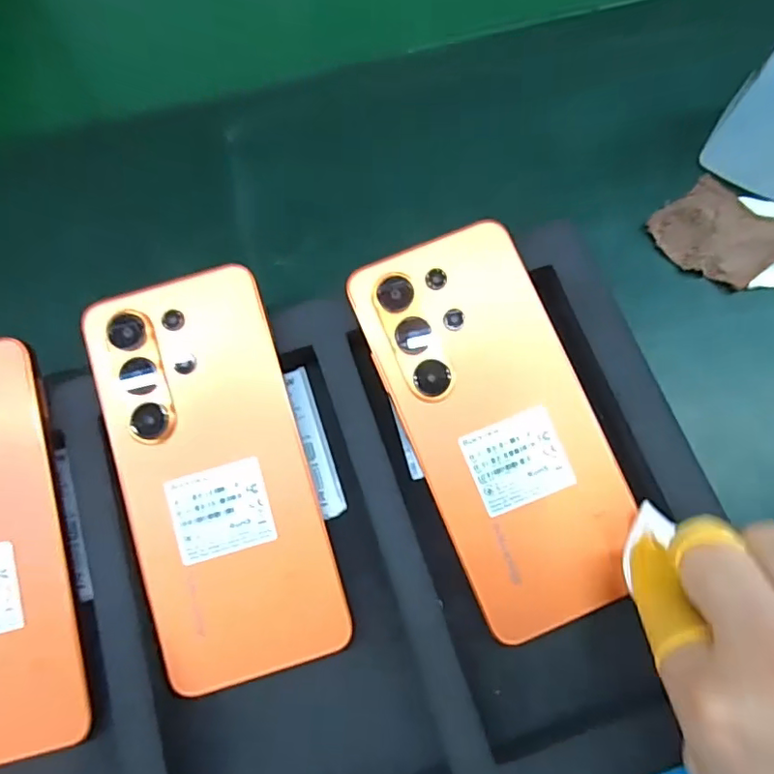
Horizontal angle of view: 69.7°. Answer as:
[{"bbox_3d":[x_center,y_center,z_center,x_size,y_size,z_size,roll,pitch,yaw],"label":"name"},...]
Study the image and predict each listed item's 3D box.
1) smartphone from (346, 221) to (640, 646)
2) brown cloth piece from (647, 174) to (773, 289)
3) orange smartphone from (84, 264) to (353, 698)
[{"bbox_3d":[0.047,0.015,0.238,0.080,0.007,0.167,-20,83,-5],"label":"smartphone"},{"bbox_3d":[0.171,-0.079,0.286,0.049,0.010,0.057,-35,73,-10],"label":"brown cloth piece"},{"bbox_3d":[-0.073,0.037,0.238,0.077,0.012,0.170,-16,84,-4],"label":"orange smartphone"}]

